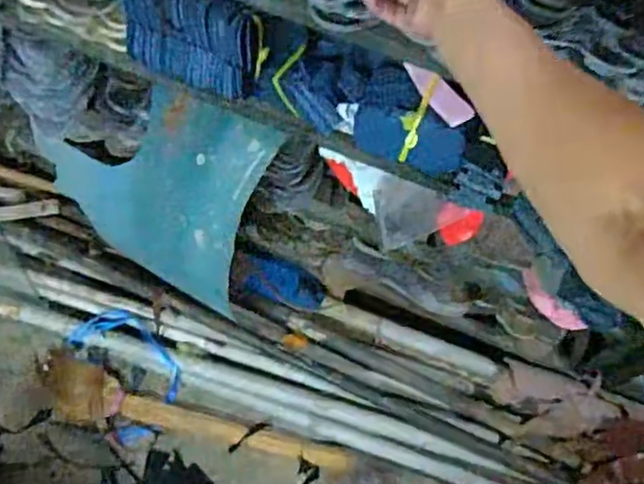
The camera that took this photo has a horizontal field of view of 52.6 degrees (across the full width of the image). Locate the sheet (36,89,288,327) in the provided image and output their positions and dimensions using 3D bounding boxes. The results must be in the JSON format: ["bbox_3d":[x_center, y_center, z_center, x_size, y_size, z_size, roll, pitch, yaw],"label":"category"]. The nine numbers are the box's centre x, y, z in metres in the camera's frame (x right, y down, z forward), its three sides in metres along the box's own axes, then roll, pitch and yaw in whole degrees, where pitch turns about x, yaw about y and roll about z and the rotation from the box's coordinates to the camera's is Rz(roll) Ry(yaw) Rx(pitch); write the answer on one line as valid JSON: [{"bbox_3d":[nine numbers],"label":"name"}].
[{"bbox_3d":[-0.319,-0.095,1.203,0.574,0.412,0.060,23,38,29],"label":"sheet"}]

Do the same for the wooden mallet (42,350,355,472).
[{"bbox_3d":[-0.276,0.385,1.421,0.689,0.058,0.130,13,65,3],"label":"wooden mallet"}]

